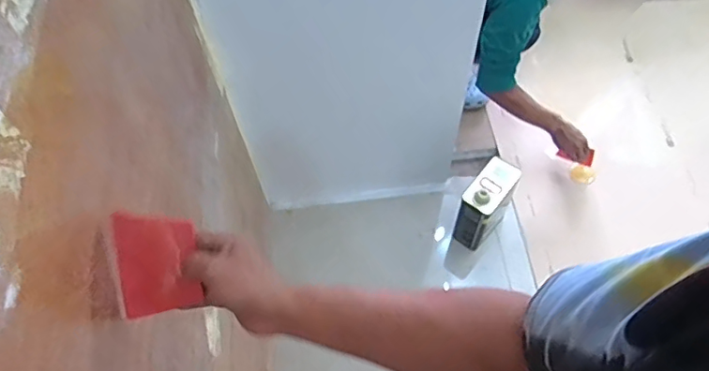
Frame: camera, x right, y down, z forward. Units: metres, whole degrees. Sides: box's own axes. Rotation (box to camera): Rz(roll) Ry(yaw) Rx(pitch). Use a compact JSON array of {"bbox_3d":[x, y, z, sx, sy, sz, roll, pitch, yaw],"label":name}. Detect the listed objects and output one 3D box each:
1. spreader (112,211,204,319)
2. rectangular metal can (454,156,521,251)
[{"bbox_3d":[-0.193,0.077,0.526,0.080,0.004,0.104,-5,102,5],"label":"spreader"},{"bbox_3d":[0.363,0.054,1.499,0.097,0.278,0.165,35,68,20],"label":"rectangular metal can"}]

